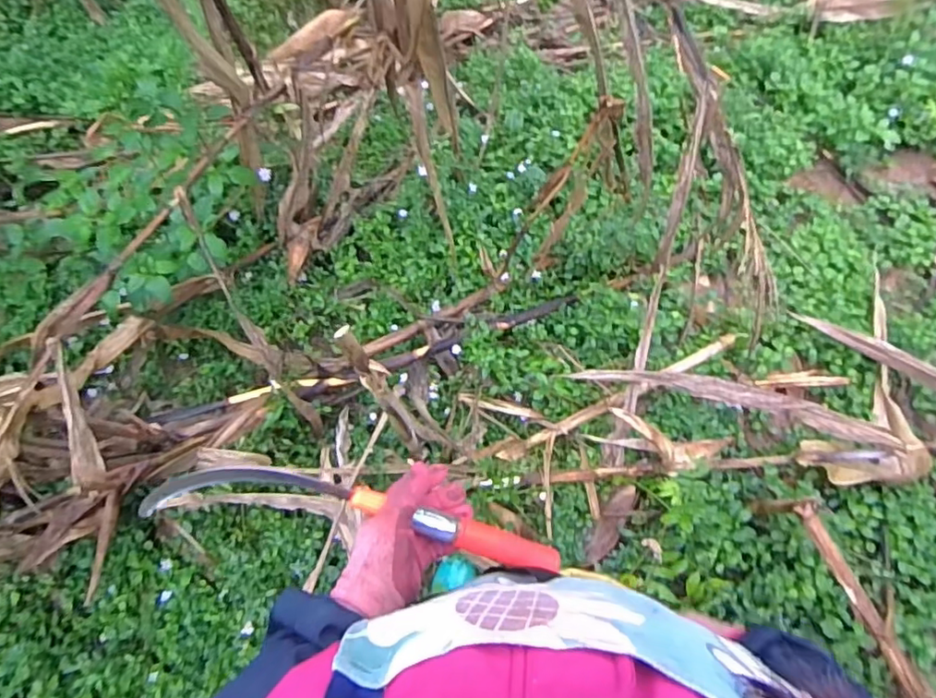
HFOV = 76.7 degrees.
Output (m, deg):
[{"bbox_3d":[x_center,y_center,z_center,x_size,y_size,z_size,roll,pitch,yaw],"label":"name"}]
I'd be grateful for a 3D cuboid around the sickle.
[{"bbox_3d":[-0.089,0.149,0.511,0.354,0.065,0.045,17,62,-11],"label":"sickle"}]

